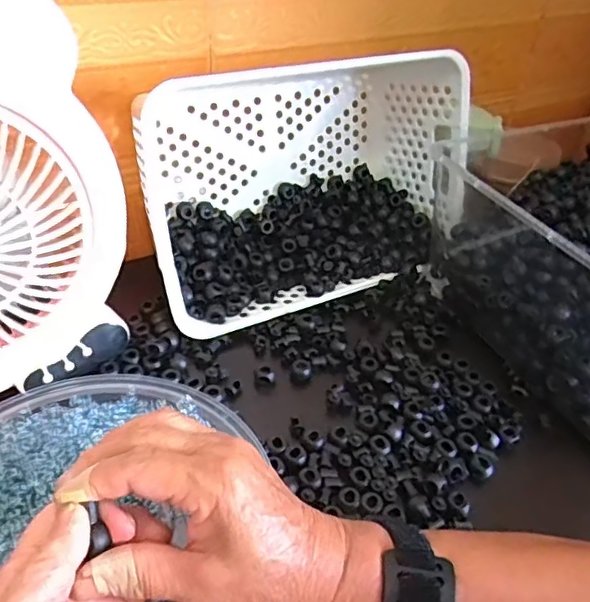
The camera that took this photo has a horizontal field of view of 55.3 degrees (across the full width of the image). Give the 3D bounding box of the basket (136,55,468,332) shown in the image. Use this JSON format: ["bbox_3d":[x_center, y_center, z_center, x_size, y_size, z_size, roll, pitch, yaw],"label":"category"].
[{"bbox_3d":[0.011,-0.098,0.548,0.321,0.238,0.120,-17,25,-24],"label":"basket"}]

